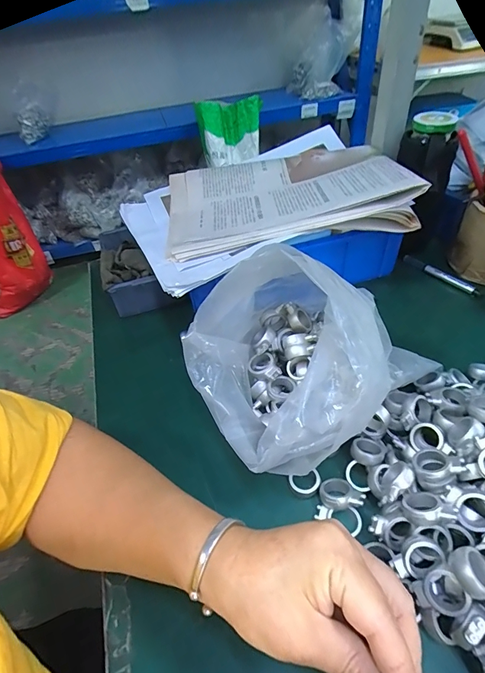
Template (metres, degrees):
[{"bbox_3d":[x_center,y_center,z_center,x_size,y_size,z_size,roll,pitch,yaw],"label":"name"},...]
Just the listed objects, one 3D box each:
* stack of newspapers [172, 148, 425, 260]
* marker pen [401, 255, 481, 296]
[{"bbox_3d":[0.042,-0.181,0.459,0.277,0.044,0.200,-8,43,-1],"label":"stack of newspapers"},{"bbox_3d":[0.261,-0.082,0.487,0.017,0.011,0.104,-32,48,-23],"label":"marker pen"}]

